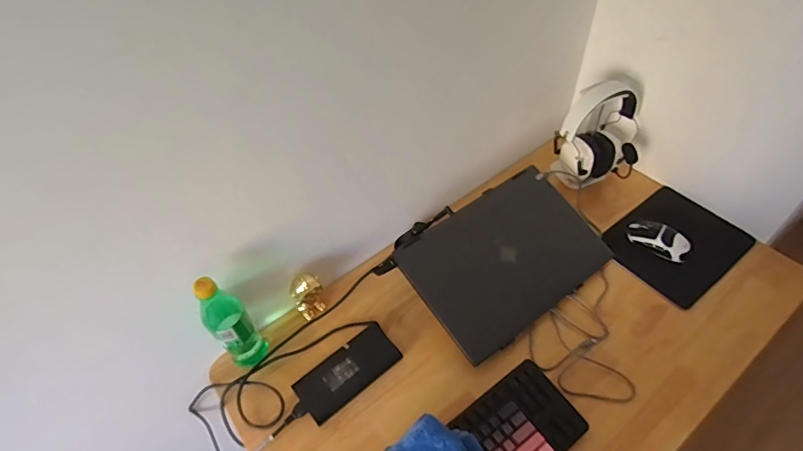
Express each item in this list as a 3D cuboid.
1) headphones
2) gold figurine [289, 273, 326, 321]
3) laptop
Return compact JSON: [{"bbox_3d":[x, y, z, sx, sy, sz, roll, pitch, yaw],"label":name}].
[{"bbox_3d":[0.449,-0.202,1.030,0.164,0.230,0.180,27,57,25],"label":"headphones"},{"bbox_3d":[-0.174,0.135,0.878,0.058,0.103,0.043,-31,54,-20],"label":"gold figurine"},{"bbox_3d":[0.203,0.061,0.905,0.371,0.019,0.249,-32,80,-18],"label":"laptop"}]

